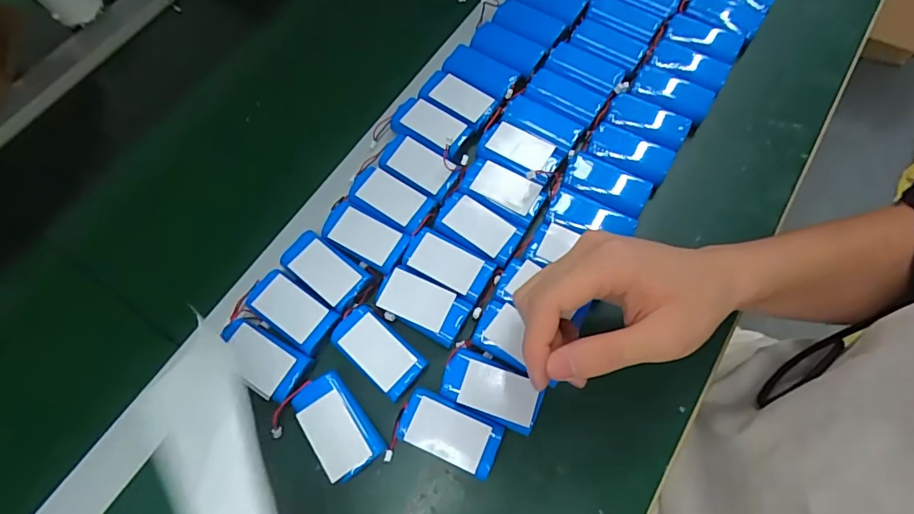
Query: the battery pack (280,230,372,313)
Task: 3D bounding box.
[{"bbox_3d":[-0.101,0.007,0.355,0.069,0.005,0.036,34,72,16],"label":"battery pack"}]

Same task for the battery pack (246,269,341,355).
[{"bbox_3d":[-0.122,0.037,0.346,0.066,0.012,0.035,31,71,15],"label":"battery pack"}]

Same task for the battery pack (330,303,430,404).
[{"bbox_3d":[-0.056,0.066,0.335,0.067,0.008,0.036,41,72,10],"label":"battery pack"}]

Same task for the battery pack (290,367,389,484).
[{"bbox_3d":[-0.080,0.115,0.322,0.037,0.019,0.067,-34,69,-12],"label":"battery pack"}]

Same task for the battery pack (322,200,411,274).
[{"bbox_3d":[-0.071,-0.017,0.366,0.066,0.011,0.037,27,70,14],"label":"battery pack"}]

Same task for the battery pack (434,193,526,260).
[{"bbox_3d":[0.017,-0.024,0.368,0.066,0.008,0.036,26,70,14],"label":"battery pack"}]

